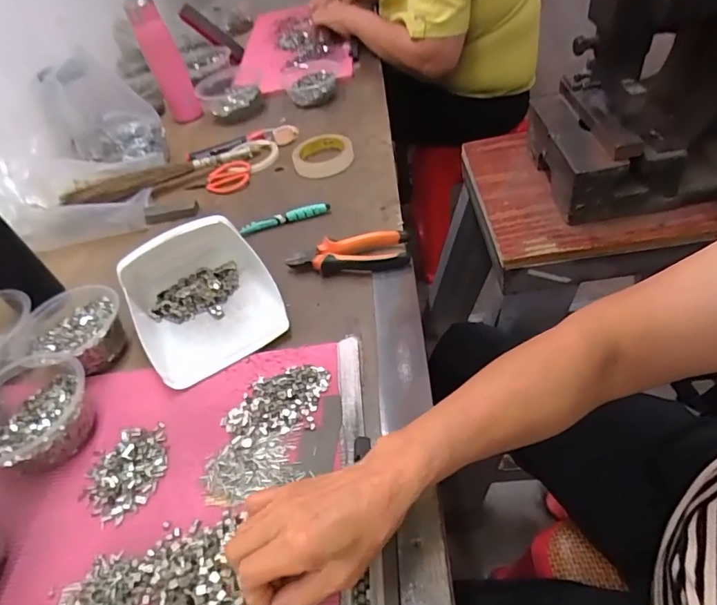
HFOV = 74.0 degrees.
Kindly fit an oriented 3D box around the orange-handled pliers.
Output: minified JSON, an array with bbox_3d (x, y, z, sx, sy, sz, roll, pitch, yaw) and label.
[{"bbox_3d":[-0.014,-0.058,0.587,0.148,0.027,0.056,-6,46,9],"label":"orange-handled pliers"}]

